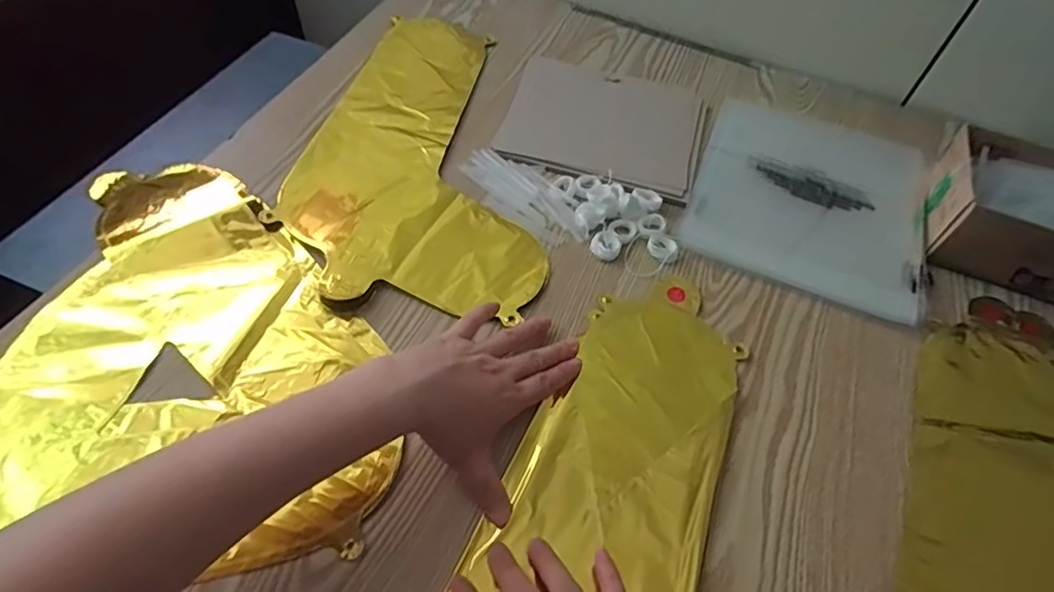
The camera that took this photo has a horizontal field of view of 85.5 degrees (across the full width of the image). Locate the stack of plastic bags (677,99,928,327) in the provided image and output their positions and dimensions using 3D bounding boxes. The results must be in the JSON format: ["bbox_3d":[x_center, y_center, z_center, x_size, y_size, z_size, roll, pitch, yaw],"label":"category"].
[{"bbox_3d":[0.273,-0.100,0.552,0.208,0.017,0.230,22,56,11],"label":"stack of plastic bags"}]

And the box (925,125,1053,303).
[{"bbox_3d":[0.470,-0.073,0.514,0.188,0.060,0.151,21,55,10],"label":"box"}]

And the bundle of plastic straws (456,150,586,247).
[{"bbox_3d":[-0.004,-0.094,0.530,0.138,0.007,0.059,40,61,22],"label":"bundle of plastic straws"}]

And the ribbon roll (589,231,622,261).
[{"bbox_3d":[0.069,-0.044,0.498,0.025,0.011,0.023,2,54,-3],"label":"ribbon roll"}]

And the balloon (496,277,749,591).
[{"bbox_3d":[0.044,0.153,0.360,0.132,0.009,0.427,22,55,11],"label":"balloon"}]

